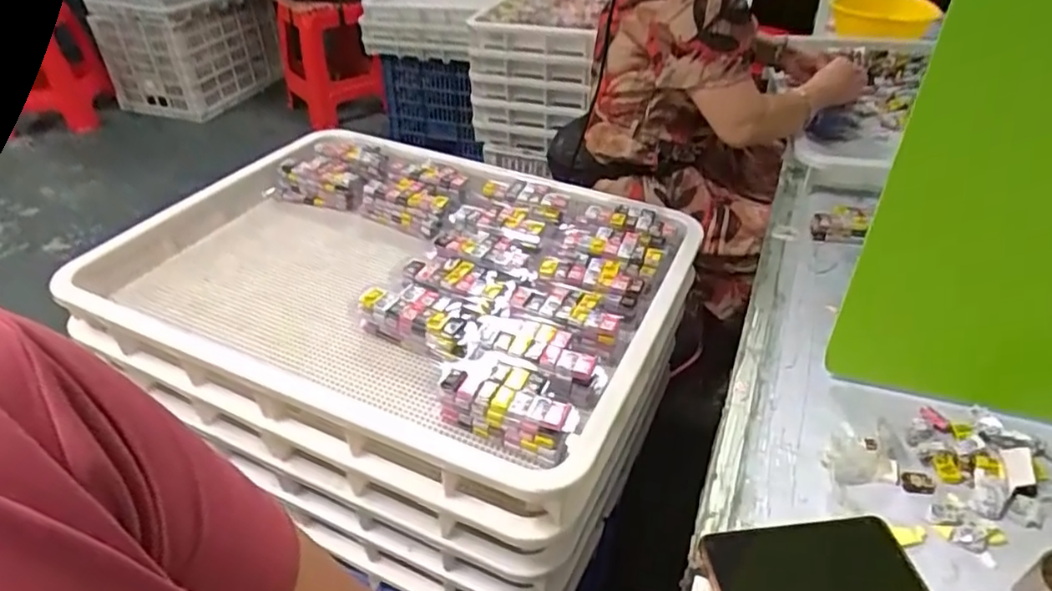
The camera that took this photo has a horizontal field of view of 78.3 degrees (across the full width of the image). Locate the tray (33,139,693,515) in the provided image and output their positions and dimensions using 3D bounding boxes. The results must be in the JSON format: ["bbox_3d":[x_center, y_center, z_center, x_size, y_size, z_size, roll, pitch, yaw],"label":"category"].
[{"bbox_3d":[-0.152,-0.033,0.774,0.623,0.065,0.456,16,41,20],"label":"tray"}]

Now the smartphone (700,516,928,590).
[{"bbox_3d":[0.232,0.225,0.528,0.162,0.011,0.079,-4,38,-4],"label":"smartphone"}]

